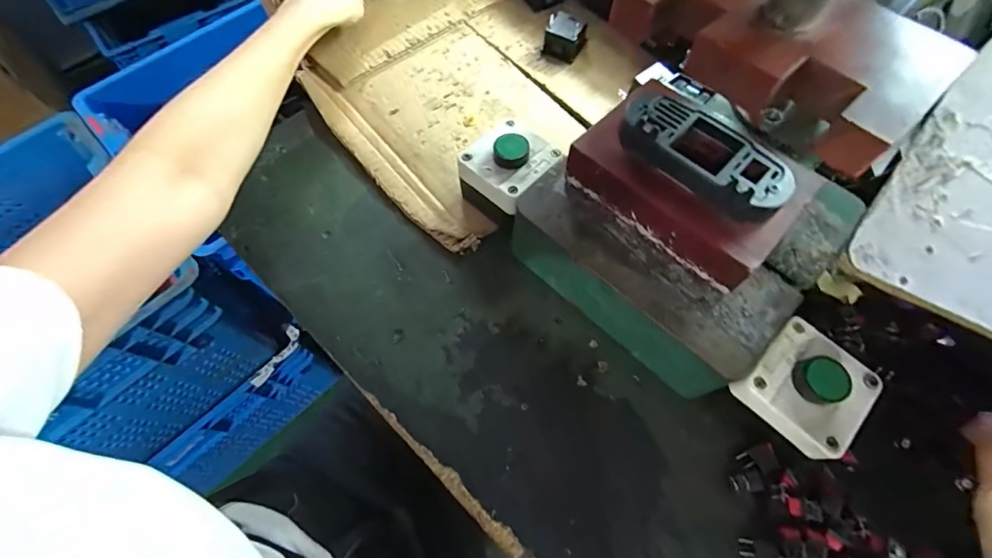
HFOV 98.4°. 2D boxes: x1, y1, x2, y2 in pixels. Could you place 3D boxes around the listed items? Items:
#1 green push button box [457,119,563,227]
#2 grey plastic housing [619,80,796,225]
[{"bbox_3d":[0.009,-0.088,0.367,0.077,0.060,0.068,-42,71,-17],"label":"green push button box"},{"bbox_3d":[0.136,-0.085,0.281,0.113,0.022,0.055,33,70,15],"label":"grey plastic housing"}]

